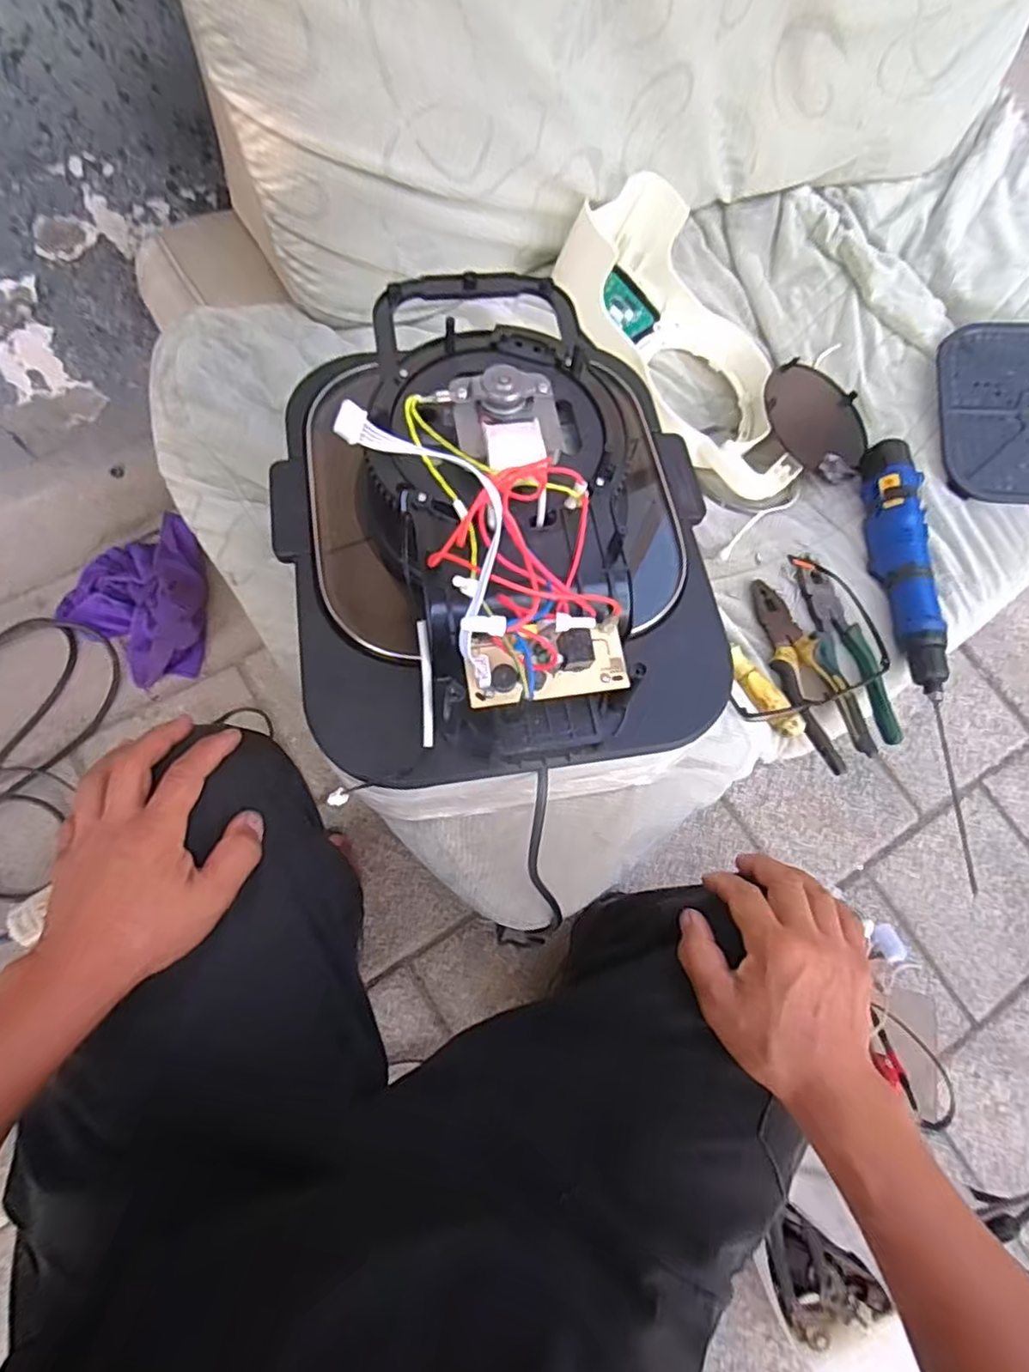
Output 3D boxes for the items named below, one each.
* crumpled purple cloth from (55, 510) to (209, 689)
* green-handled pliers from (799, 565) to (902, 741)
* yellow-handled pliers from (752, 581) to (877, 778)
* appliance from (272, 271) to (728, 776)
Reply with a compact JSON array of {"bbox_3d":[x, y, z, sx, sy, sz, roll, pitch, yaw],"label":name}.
[{"bbox_3d":[-0.526,-0.130,0.964,0.217,0.065,0.208,39,73,8],"label":"crumpled purple cloth"},{"bbox_3d":[0.317,-0.033,0.630,0.049,0.029,0.183,-12,74,-9],"label":"green-handled pliers"},{"bbox_3d":[0.277,-0.017,0.622,0.057,0.035,0.199,-16,74,-10],"label":"yellow-handled pliers"},{"bbox_3d":[-0.006,-0.116,0.415,0.293,0.110,0.330,-8,73,-7],"label":"appliance"}]

